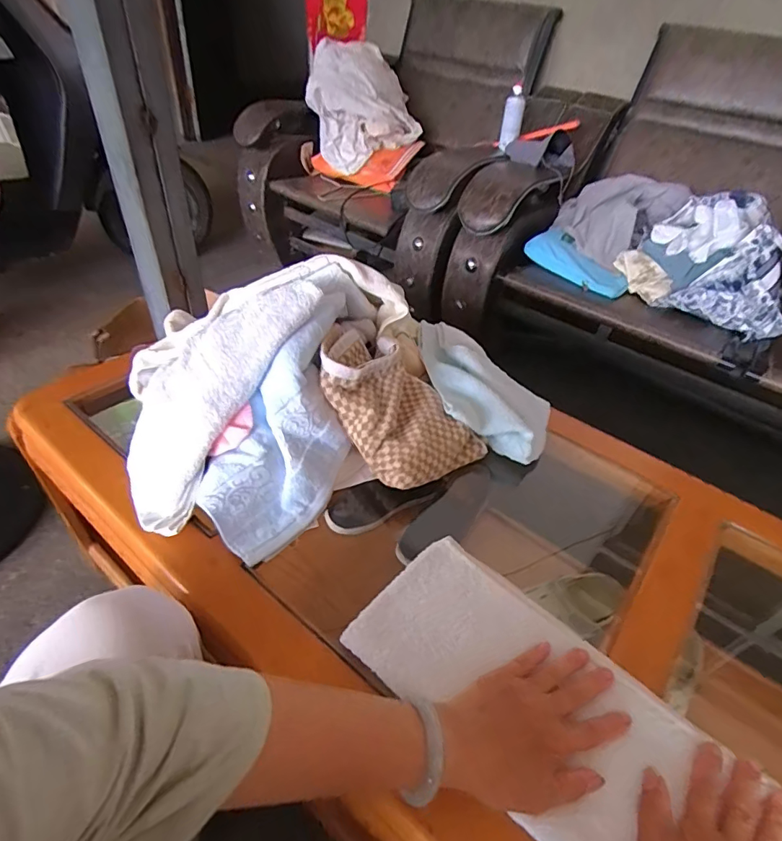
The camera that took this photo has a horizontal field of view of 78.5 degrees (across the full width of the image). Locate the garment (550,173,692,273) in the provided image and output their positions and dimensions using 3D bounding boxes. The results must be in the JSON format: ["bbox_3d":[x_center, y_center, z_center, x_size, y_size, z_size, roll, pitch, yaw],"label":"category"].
[{"bbox_3d":[0.599,-0.548,1.298,0.319,0.152,0.253,-29,52,-33],"label":"garment"}]

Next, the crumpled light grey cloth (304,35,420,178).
[{"bbox_3d":[-0.089,-1.018,1.561,0.261,0.320,0.242,-29,52,-33],"label":"crumpled light grey cloth"}]

